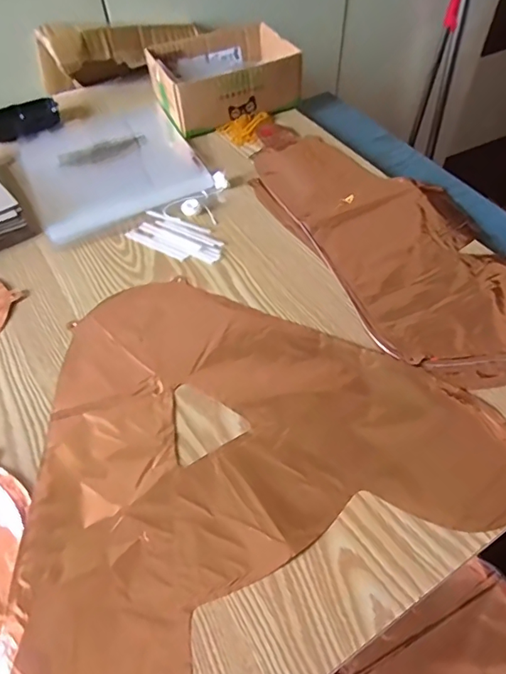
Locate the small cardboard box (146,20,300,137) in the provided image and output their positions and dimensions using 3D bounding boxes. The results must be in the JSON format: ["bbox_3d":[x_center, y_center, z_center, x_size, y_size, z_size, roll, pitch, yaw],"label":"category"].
[{"bbox_3d":[-0.041,-0.374,0.673,0.186,0.066,0.144,-23,56,-13],"label":"small cardboard box"}]

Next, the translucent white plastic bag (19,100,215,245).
[{"bbox_3d":[-0.188,-0.233,0.607,0.201,0.006,0.248,-23,56,-14],"label":"translucent white plastic bag"}]

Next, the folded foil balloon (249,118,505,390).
[{"bbox_3d":[0.157,-0.122,0.506,0.205,0.016,0.439,-23,56,-13],"label":"folded foil balloon"}]

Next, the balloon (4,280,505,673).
[{"bbox_3d":[-0.041,0.087,0.376,0.389,0.006,0.346,-33,59,-19],"label":"balloon"}]

